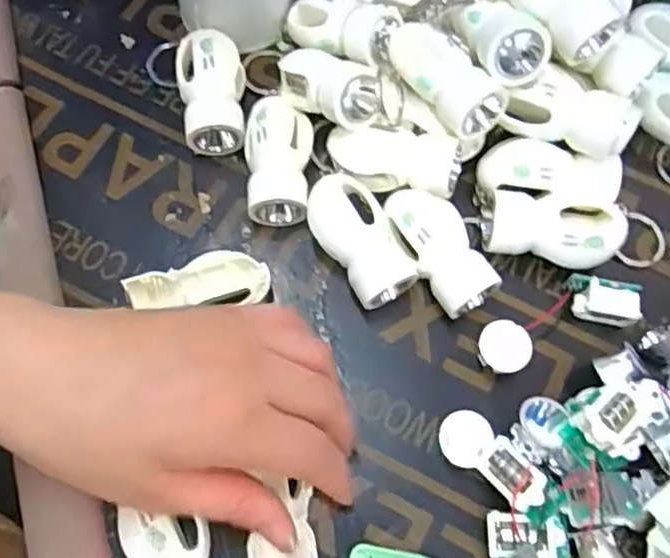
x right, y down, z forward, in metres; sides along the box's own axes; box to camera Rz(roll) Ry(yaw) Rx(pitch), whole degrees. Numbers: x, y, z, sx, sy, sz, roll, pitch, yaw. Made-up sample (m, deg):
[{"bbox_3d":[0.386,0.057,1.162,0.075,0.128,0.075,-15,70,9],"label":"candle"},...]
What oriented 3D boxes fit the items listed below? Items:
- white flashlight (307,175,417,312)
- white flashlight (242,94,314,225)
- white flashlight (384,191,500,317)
[{"bbox_3d":[0.012,-0.019,0.330,0.034,0.027,0.063,-31,73,-13],"label":"white flashlight"},{"bbox_3d":[-0.029,-0.059,0.343,0.033,0.026,0.059,1,69,-2],"label":"white flashlight"},{"bbox_3d":[0.051,-0.015,0.323,0.029,0.022,0.066,-31,87,-13],"label":"white flashlight"}]

